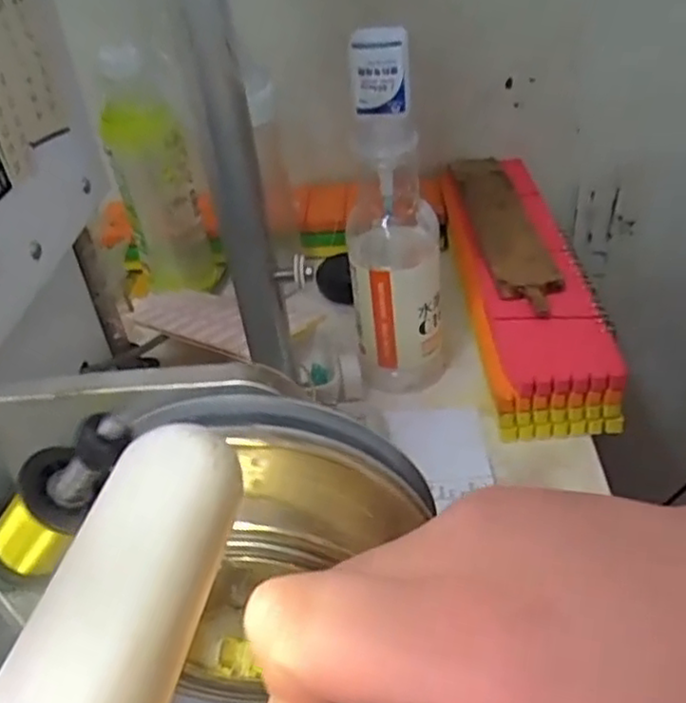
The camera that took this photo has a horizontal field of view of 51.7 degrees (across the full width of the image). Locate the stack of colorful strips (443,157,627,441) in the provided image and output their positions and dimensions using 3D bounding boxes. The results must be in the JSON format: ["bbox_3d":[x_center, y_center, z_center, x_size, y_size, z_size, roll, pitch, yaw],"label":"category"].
[{"bbox_3d":[0.133,-0.066,0.554,0.087,0.071,0.294,-5,37,3],"label":"stack of colorful strips"}]

